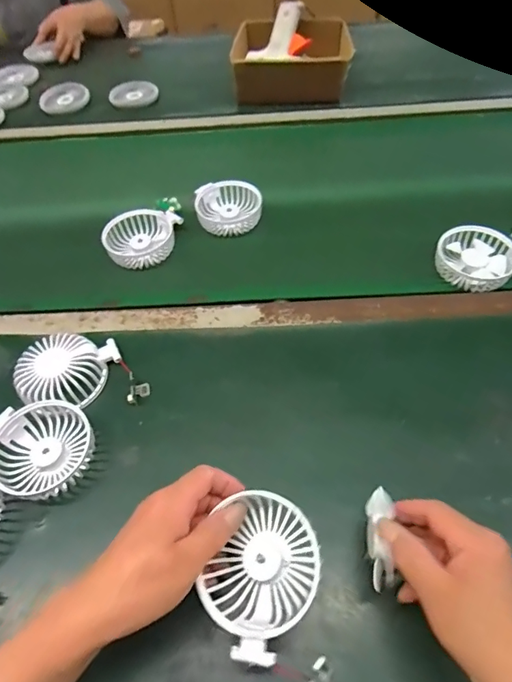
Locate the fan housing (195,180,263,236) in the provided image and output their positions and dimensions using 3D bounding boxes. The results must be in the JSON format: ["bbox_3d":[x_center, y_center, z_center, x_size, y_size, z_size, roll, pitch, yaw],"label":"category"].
[{"bbox_3d":[-0.037,-0.185,0.627,0.088,0.032,0.087,-7,53,-3],"label":"fan housing"}]

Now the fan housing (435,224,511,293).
[{"bbox_3d":[0.272,-0.098,0.547,0.100,0.033,0.083,31,60,23],"label":"fan housing"}]

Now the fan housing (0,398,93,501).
[{"bbox_3d":[-0.200,0.098,0.419,0.084,0.030,0.084,-1,53,2],"label":"fan housing"}]

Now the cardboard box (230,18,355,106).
[{"bbox_3d":[0.070,-0.525,0.846,0.214,0.073,0.196,3,53,5],"label":"cardboard box"}]

